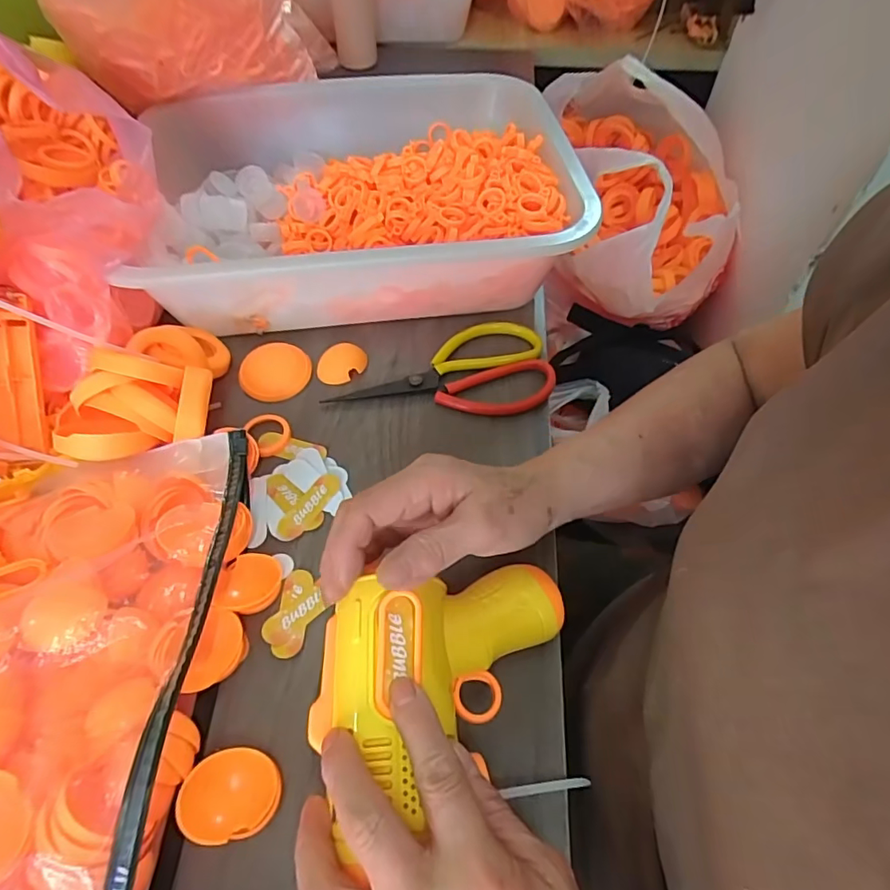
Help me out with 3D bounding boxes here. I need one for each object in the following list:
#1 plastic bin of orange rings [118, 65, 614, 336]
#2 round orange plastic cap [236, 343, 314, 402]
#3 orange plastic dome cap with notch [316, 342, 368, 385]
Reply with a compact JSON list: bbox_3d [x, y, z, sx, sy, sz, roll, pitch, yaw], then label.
[{"bbox_3d":[-0.081,-0.231,0.477,0.380,0.082,0.314,-6,55,-4],"label":"plastic bin of orange rings"},{"bbox_3d":[-0.134,-0.059,0.410,0.055,0.012,0.048,-24,58,-16],"label":"round orange plastic cap"},{"bbox_3d":[-0.082,-0.067,0.416,0.028,0.012,0.044,34,62,21],"label":"orange plastic dome cap with notch"}]

